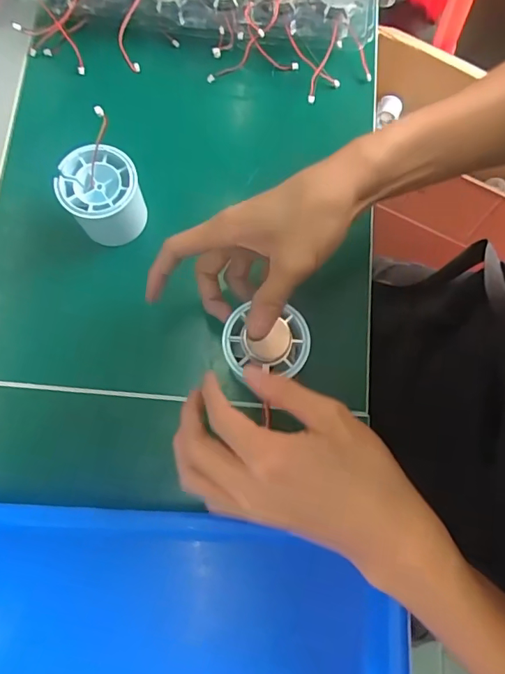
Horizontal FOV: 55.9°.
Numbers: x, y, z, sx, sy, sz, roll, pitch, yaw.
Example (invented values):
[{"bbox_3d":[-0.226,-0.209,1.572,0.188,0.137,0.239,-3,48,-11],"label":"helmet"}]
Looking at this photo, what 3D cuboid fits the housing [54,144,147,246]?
[{"bbox_3d":[-0.108,-0.102,0.351,0.054,0.052,0.051,0,76,-1],"label":"housing"}]

